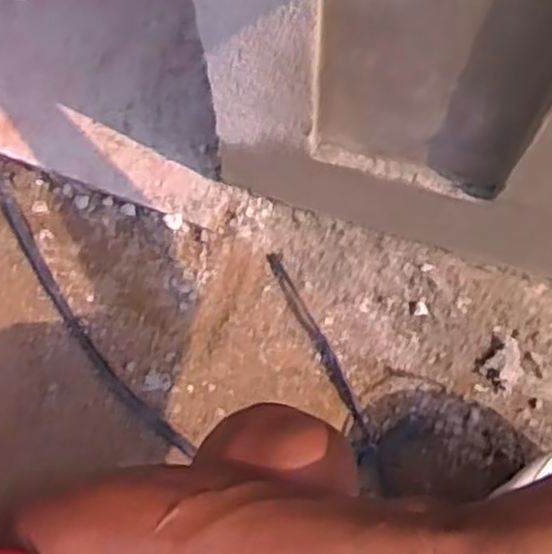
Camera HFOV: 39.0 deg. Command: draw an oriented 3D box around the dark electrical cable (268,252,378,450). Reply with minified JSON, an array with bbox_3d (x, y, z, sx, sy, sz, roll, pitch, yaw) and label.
[{"bbox_3d":[0.050,0.077,0.832,0.016,0.011,0.235,-25,73,-8],"label":"dark electrical cable"}]

